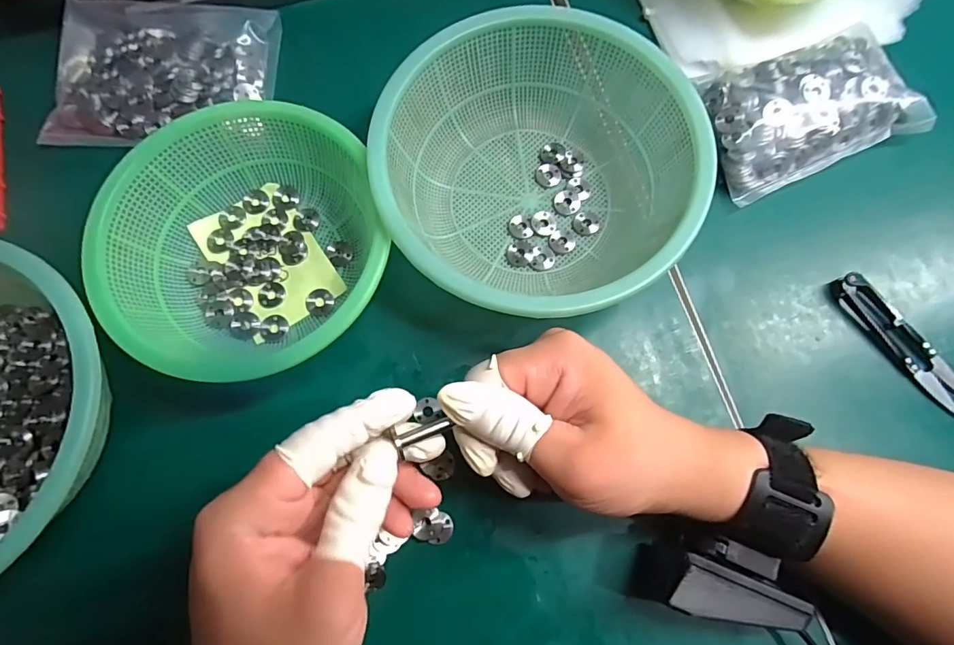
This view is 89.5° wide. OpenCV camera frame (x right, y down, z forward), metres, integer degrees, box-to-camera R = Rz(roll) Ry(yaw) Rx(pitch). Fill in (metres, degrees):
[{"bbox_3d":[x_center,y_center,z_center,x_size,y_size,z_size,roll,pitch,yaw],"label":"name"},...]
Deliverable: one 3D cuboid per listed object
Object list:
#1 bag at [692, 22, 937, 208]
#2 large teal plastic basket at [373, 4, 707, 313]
[{"bbox_3d":[0.225,-0.148,0.329,0.139,0.035,0.087,-23,75,-7],"label":"bag"},{"bbox_3d":[0.033,-0.088,0.295,0.174,0.065,0.177,0,74,-1],"label":"large teal plastic basket"}]

